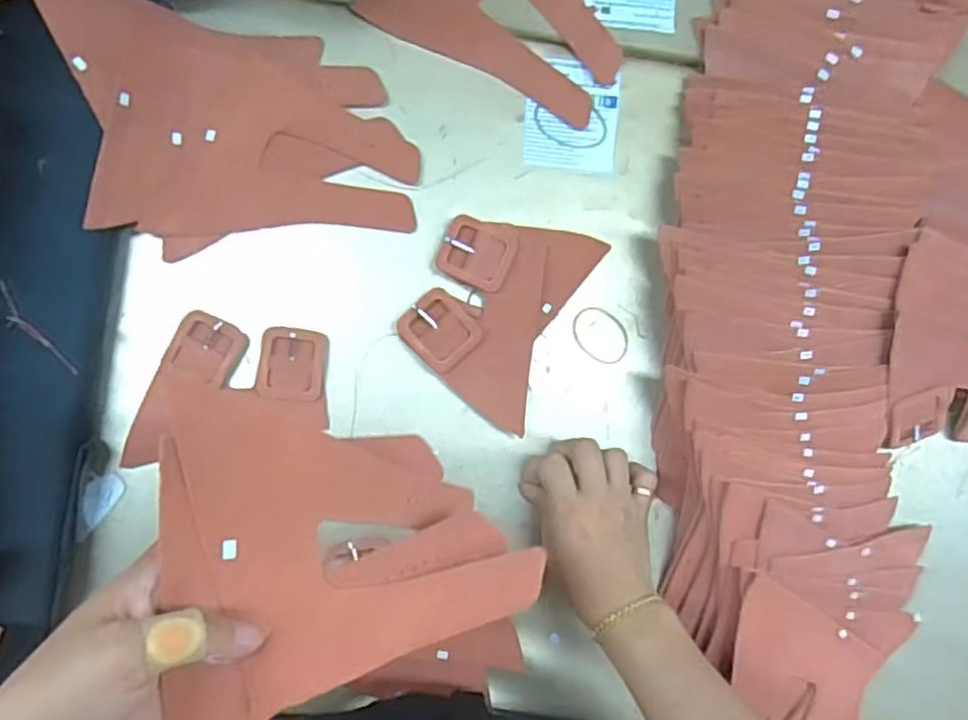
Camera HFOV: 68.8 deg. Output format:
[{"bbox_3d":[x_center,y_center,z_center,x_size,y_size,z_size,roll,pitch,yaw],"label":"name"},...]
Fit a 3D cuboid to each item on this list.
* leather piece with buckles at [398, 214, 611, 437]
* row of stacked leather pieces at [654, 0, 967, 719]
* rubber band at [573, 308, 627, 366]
[{"bbox_3d":[0.010,-0.041,0.529,0.111,0.017,0.153,26,88,-5],"label":"leather piece with buckles"},{"bbox_3d":[0.239,-0.008,0.527,0.208,0.064,0.591,2,90,-5],"label":"row of stacked leather pieces"},{"bbox_3d":[0.091,-0.019,0.544,0.037,0.004,0.049,-42,93,-4],"label":"rubber band"}]

